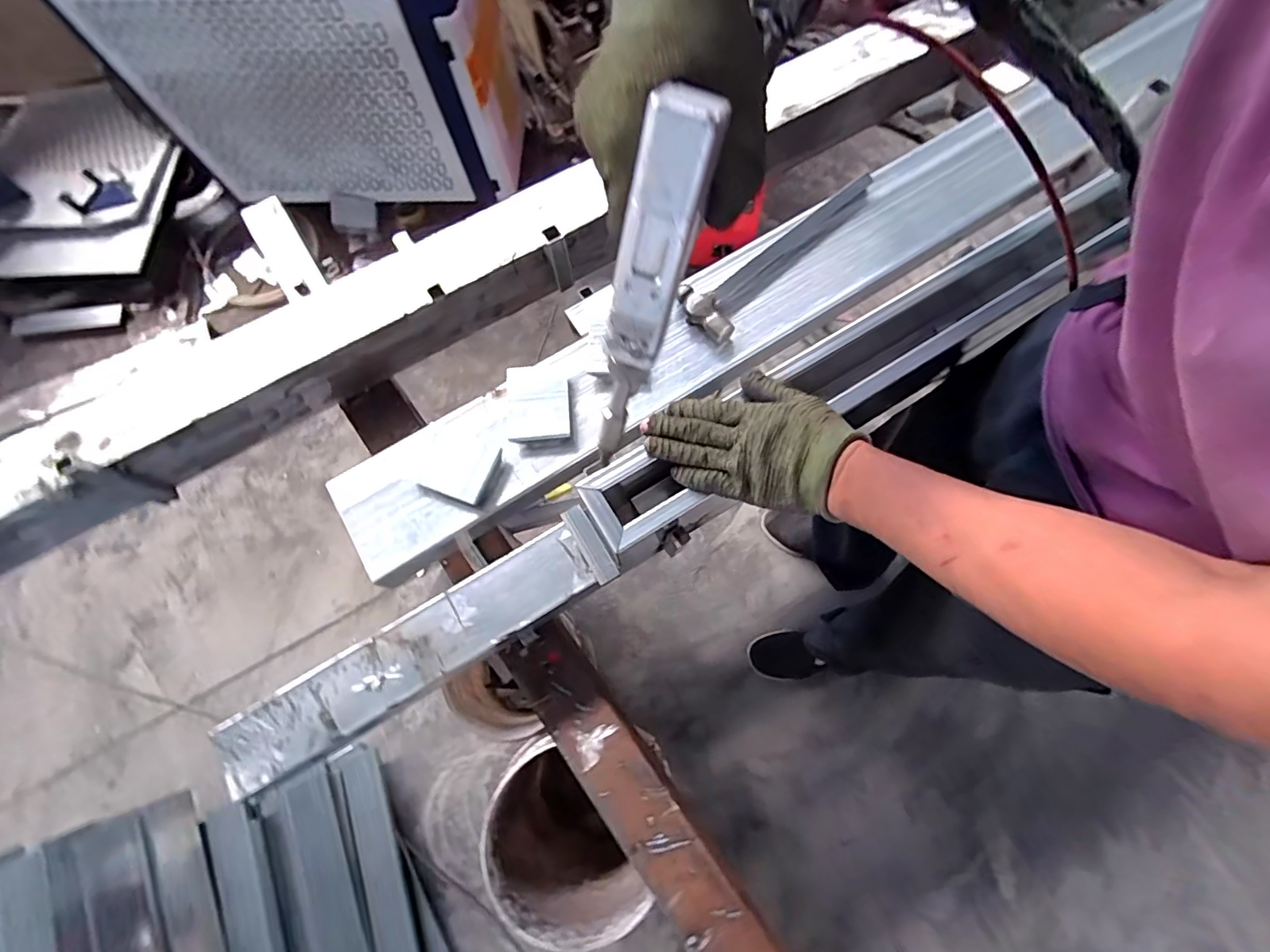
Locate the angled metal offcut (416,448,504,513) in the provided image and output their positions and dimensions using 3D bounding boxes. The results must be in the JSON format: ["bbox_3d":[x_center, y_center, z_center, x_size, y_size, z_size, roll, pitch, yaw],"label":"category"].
[{"bbox_3d":[-0.202,0.016,0.647,0.108,0.014,0.061,-25,74,-6],"label":"angled metal offcut"}]

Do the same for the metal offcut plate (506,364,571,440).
[{"bbox_3d":[-0.123,-0.094,0.674,0.077,0.009,0.100,-5,73,0],"label":"metal offcut plate"}]

